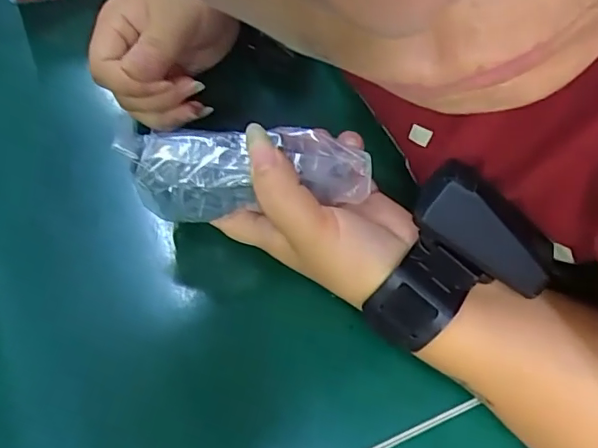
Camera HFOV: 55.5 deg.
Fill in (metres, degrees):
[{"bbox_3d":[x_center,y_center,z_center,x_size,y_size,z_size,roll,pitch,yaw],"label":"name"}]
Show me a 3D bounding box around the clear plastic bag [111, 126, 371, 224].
[{"bbox_3d":[-0.022,-0.023,0.277,0.111,0.034,0.036,-4,65,-6],"label":"clear plastic bag"}]

